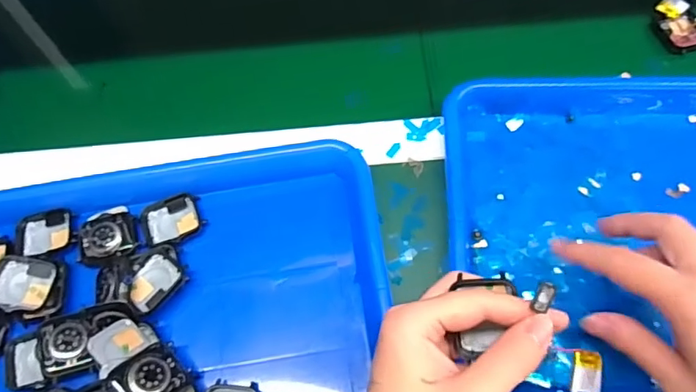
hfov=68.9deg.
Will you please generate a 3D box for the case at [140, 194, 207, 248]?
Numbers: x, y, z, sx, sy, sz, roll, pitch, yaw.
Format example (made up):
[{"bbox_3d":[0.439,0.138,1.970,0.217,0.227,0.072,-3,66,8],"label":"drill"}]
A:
[{"bbox_3d":[-0.139,0.021,0.402,0.046,0.013,0.039,-28,66,-8],"label":"case"}]

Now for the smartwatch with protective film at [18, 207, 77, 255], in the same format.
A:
[{"bbox_3d":[-0.239,0.031,0.404,0.045,0.014,0.043,-18,65,-4],"label":"smartwatch with protective film"}]

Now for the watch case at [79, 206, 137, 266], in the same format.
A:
[{"bbox_3d":[-0.188,0.030,0.397,0.041,0.018,0.048,-11,65,0],"label":"watch case"}]

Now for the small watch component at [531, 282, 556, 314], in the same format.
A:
[{"bbox_3d":[0.096,0.049,0.247,0.008,0.006,0.013,22,67,13],"label":"small watch component"}]

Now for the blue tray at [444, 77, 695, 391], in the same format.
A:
[{"bbox_3d":[0.239,0.019,0.366,0.329,0.032,0.265,0,64,3],"label":"blue tray"}]

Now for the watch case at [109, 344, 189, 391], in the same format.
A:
[{"bbox_3d":[-0.126,0.116,0.321,0.033,0.007,0.042,50,43,8],"label":"watch case"}]

